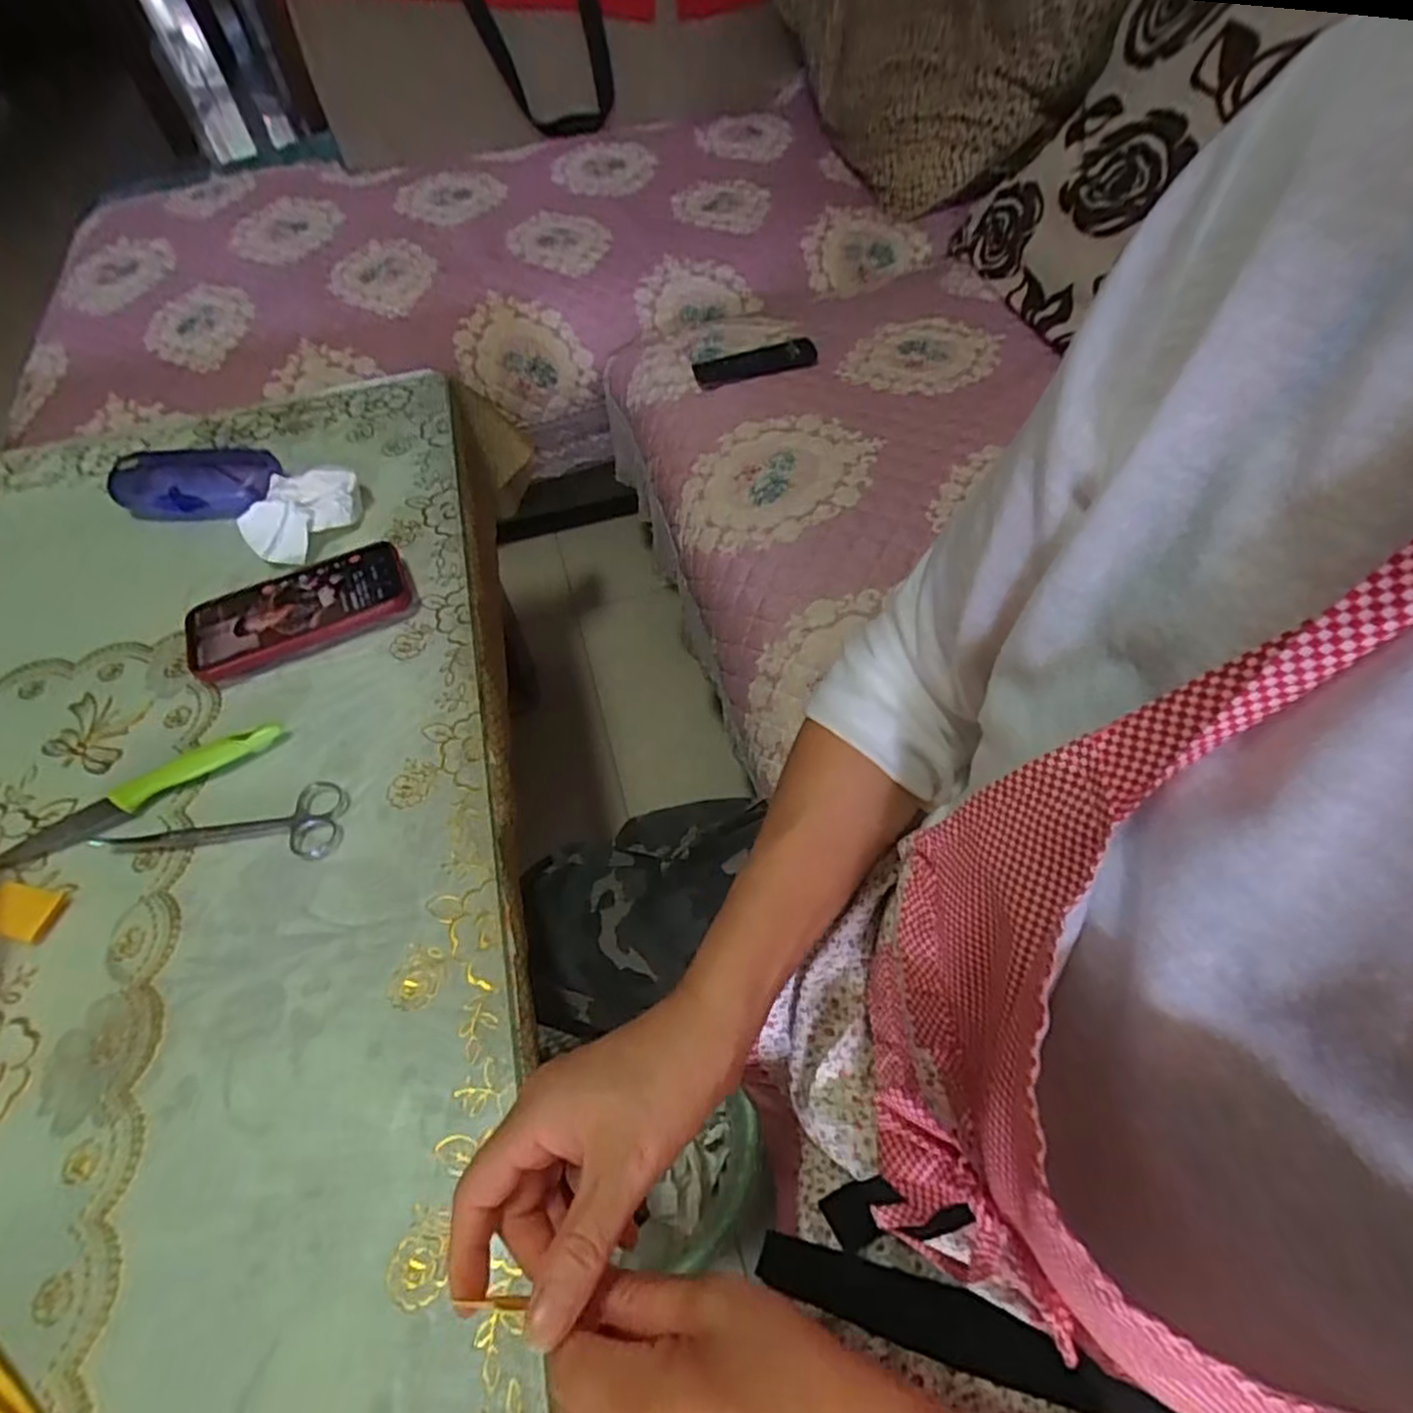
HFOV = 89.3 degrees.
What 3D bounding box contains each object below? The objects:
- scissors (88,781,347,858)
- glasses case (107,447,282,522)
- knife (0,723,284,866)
[{"bbox_3d":[-0.316,0.072,0.475,0.156,0.010,0.051,0,56,5],"label":"scissors"},{"bbox_3d":[-0.473,-0.204,0.660,0.159,0.031,0.070,2,56,6],"label":"glasses case"},{"bbox_3d":[-0.383,0.059,0.484,0.183,0.017,0.028,-25,57,-12],"label":"knife"}]

